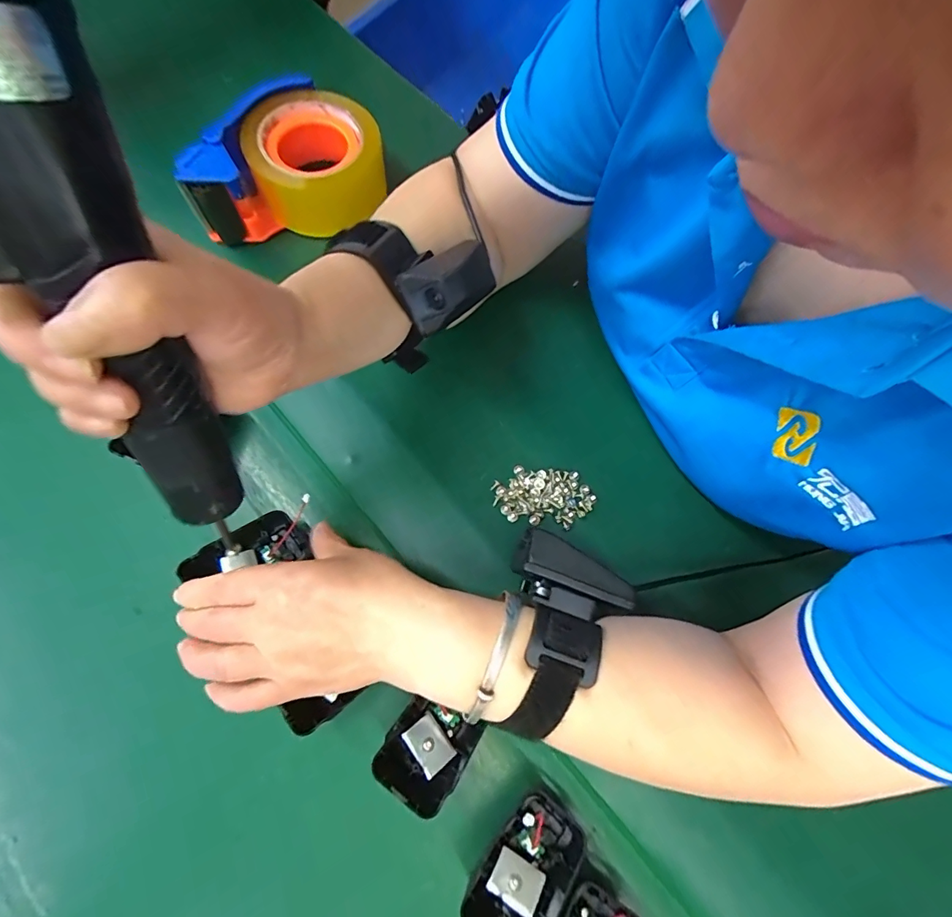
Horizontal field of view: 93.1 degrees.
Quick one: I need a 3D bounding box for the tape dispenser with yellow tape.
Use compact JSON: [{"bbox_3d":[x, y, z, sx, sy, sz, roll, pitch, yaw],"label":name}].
[{"bbox_3d":[-0.154,-0.230,0.370,0.087,0.084,0.149,41,73,14],"label":"tape dispenser with yellow tape"}]

